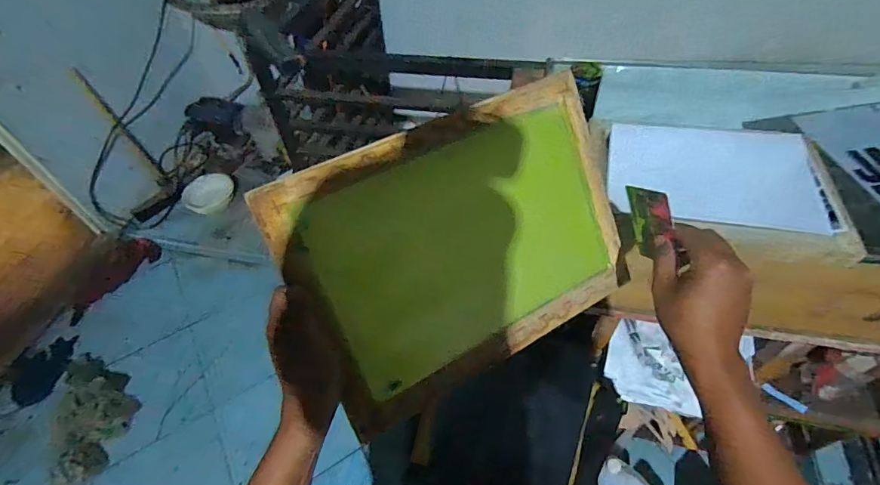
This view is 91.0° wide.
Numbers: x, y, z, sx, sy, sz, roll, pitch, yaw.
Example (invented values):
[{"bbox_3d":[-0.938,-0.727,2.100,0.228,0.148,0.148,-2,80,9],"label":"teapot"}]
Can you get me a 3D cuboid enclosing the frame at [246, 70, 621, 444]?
[{"bbox_3d":[0.033,0.001,0.442,0.344,0.252,0.017,-25,12,-17],"label":"frame"}]

